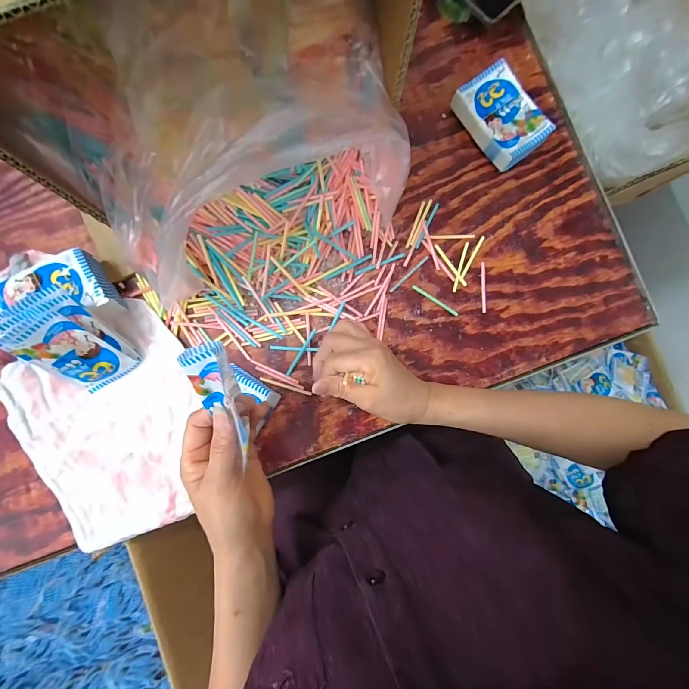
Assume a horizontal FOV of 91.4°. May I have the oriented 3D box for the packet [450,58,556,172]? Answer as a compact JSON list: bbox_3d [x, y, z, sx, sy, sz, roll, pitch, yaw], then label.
[{"bbox_3d":[0.189,-0.275,0.408,0.072,0.030,0.108,-35,87,-4],"label":"packet"}]

